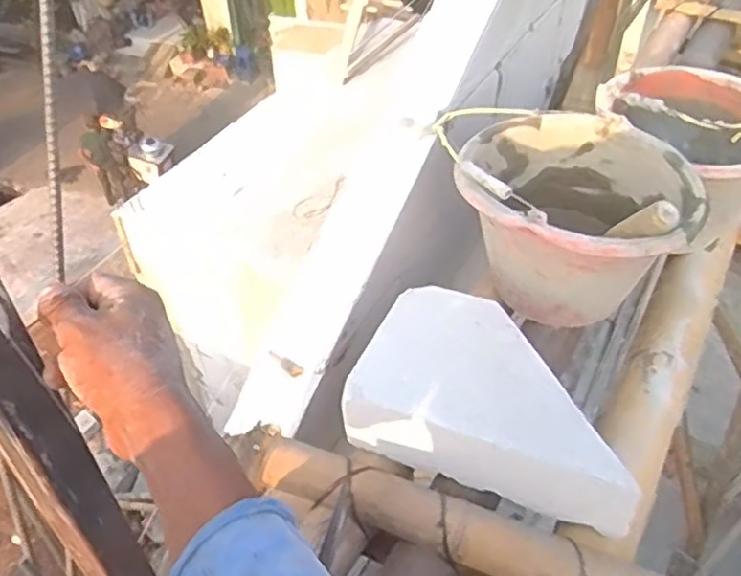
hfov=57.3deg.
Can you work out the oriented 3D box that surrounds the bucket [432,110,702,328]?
[{"bbox_3d":[0.269,-0.093,0.930,0.291,0.201,0.291,19,48,20],"label":"bucket"}]

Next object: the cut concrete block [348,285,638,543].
[{"bbox_3d":[0.148,0.123,0.776,0.316,0.097,0.205,16,47,18],"label":"cut concrete block"}]

